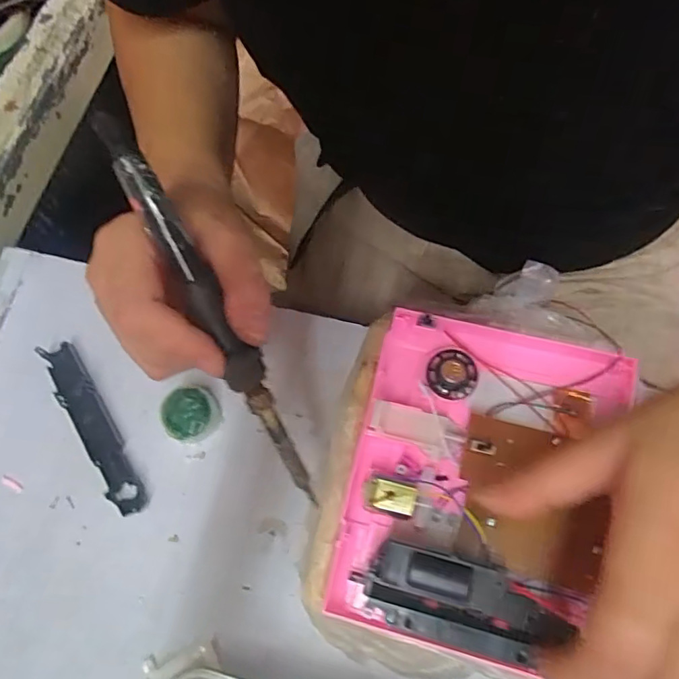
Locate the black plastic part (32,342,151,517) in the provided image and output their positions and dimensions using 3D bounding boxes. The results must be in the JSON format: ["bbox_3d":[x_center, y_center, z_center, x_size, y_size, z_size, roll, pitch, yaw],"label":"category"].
[{"bbox_3d":[-0.152,0.054,0.335,0.020,0.014,0.119,-32,70,-10],"label":"black plastic part"}]

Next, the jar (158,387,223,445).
[{"bbox_3d":[-0.094,0.045,0.333,0.037,0.018,0.034,-1,68,3],"label":"jar"}]

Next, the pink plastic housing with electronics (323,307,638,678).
[{"bbox_3d":[0.072,0.066,0.272,0.126,0.031,0.163,14,70,8],"label":"pink plastic housing with electronics"}]

